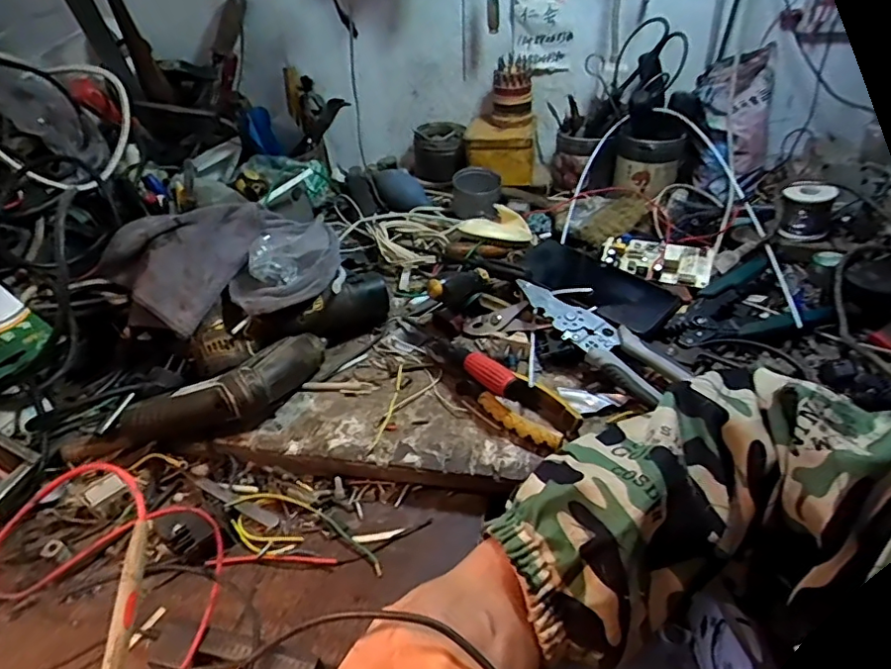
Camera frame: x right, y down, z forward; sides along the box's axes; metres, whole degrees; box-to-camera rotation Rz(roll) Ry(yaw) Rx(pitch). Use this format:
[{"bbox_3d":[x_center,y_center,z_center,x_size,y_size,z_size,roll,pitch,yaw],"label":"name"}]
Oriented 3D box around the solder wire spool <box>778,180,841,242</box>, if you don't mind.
[{"bbox_3d":[0.444,-0.153,0.677,0.061,0.055,0.049,18,45,24],"label":"solder wire spool"}]

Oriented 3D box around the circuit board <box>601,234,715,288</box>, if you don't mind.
[{"bbox_3d":[0.243,-0.087,0.636,0.117,0.014,0.059,14,64,19],"label":"circuit board"}]

